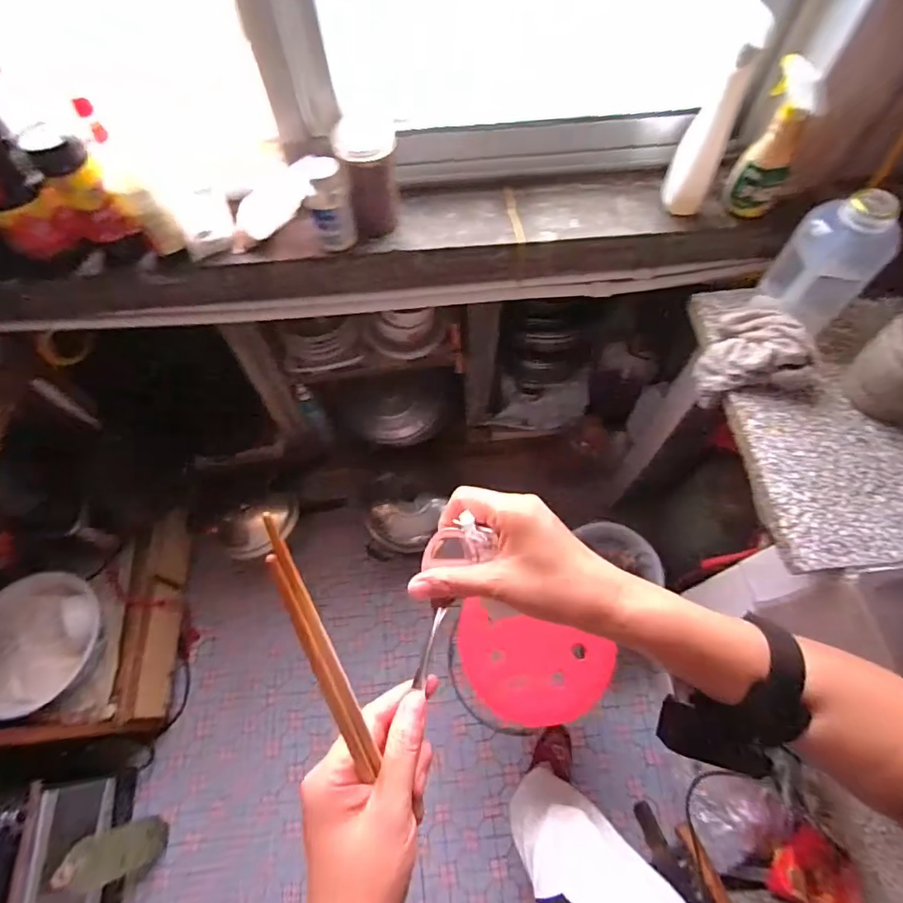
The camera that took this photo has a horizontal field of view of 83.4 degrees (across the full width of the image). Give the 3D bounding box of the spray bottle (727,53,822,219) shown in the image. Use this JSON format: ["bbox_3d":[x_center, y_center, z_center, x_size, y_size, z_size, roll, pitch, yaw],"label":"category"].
[{"bbox_3d":[0.467,-0.444,0.736,0.080,0.189,0.053,38,70,18],"label":"spray bottle"}]

